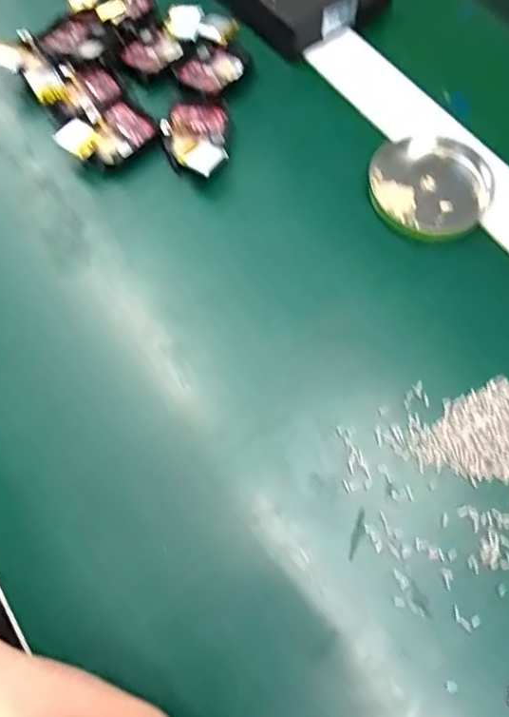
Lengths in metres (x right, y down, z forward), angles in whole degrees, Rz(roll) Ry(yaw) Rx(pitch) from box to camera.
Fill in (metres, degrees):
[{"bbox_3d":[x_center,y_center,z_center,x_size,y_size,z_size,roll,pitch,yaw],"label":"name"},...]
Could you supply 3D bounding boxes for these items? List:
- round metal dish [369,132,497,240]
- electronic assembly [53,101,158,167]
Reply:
[{"bbox_3d":[0.098,-0.096,0.304,0.066,0.012,0.061,0,68,1],"label":"round metal dish"},{"bbox_3d":[-0.084,-0.129,0.316,0.050,0.016,0.036,-39,72,-13],"label":"electronic assembly"}]

